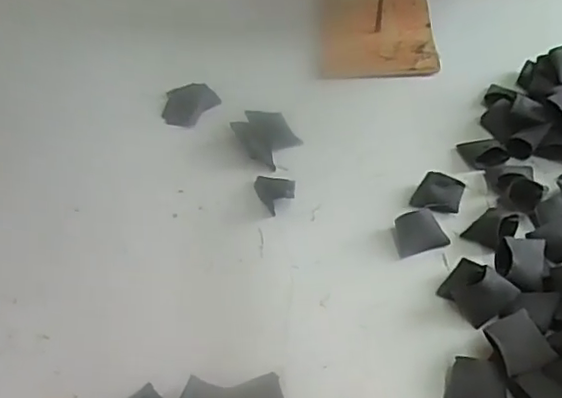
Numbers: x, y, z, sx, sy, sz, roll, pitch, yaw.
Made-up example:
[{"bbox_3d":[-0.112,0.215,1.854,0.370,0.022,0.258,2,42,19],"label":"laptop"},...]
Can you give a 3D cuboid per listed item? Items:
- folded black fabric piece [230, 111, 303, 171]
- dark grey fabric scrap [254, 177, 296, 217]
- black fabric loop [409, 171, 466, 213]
[{"bbox_3d":[-0.012,-0.066,0.616,0.056,0.021,0.066,-27,52,-17],"label":"folded black fabric piece"},{"bbox_3d":[-0.006,-0.009,0.566,0.039,0.020,0.046,-3,49,3],"label":"dark grey fabric scrap"},{"bbox_3d":[0.149,-0.005,0.552,0.042,0.016,0.046,17,53,19],"label":"black fabric loop"}]

